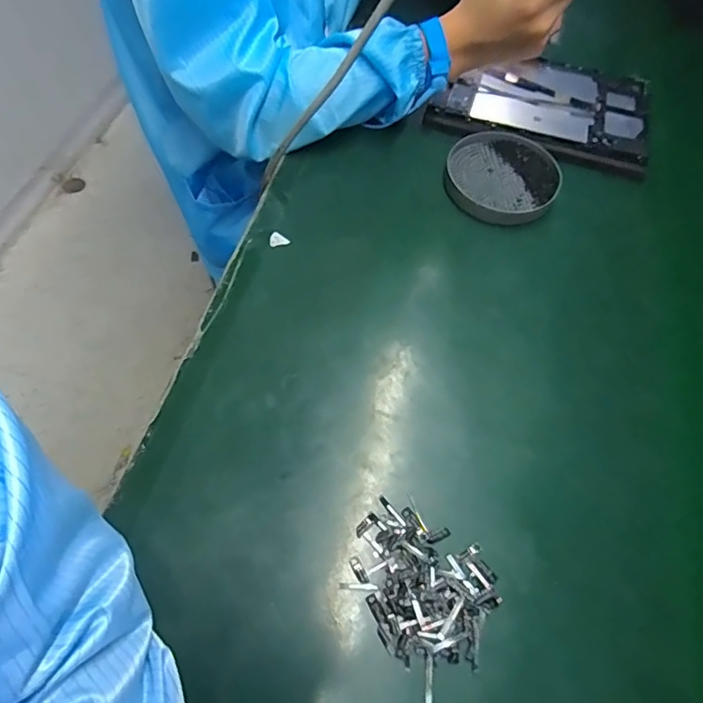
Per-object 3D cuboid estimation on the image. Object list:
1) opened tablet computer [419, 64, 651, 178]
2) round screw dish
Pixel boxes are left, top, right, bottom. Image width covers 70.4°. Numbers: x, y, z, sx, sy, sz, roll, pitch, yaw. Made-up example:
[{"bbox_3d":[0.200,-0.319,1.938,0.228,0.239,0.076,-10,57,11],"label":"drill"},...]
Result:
[{"bbox_3d":[0.222,-0.287,0.576,0.233,0.017,0.171,19,61,6],"label":"opened tablet computer"},{"bbox_3d":[0.156,-0.182,0.518,0.112,0.020,0.122,2,61,-4],"label":"round screw dish"}]

